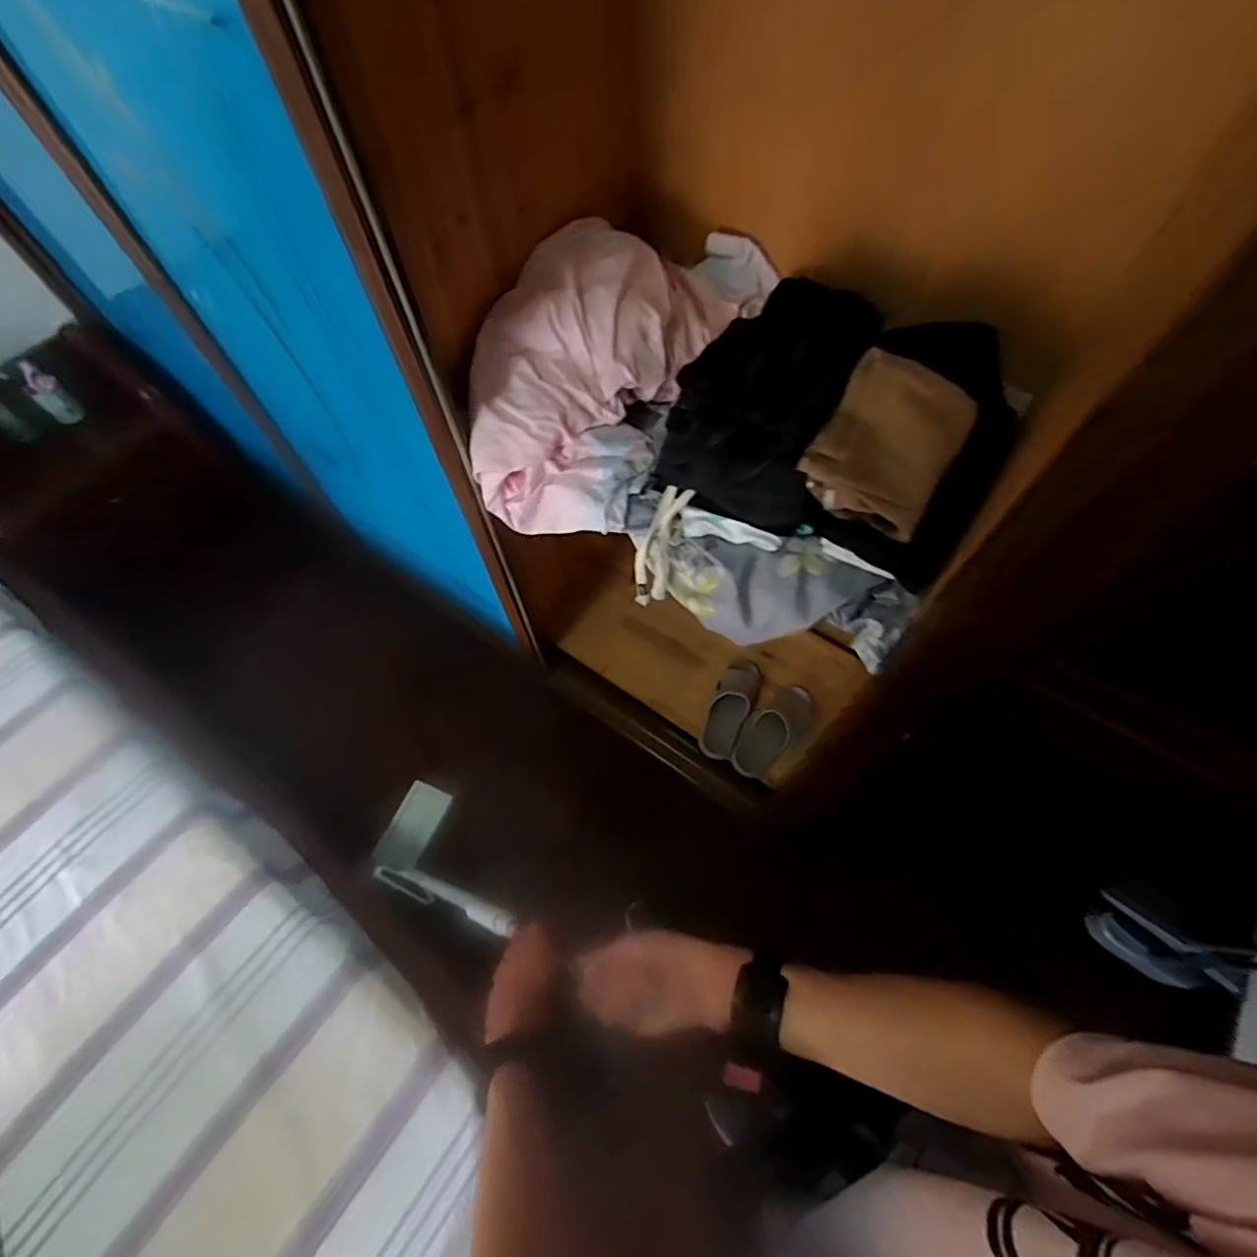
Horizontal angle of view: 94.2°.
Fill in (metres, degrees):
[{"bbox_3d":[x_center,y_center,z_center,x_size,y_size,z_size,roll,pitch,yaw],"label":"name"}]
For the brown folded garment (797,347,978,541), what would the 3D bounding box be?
[{"bbox_3d":[0.312,-0.223,0.709,0.149,0.045,0.188,29,91,4],"label":"brown folded garment"}]

